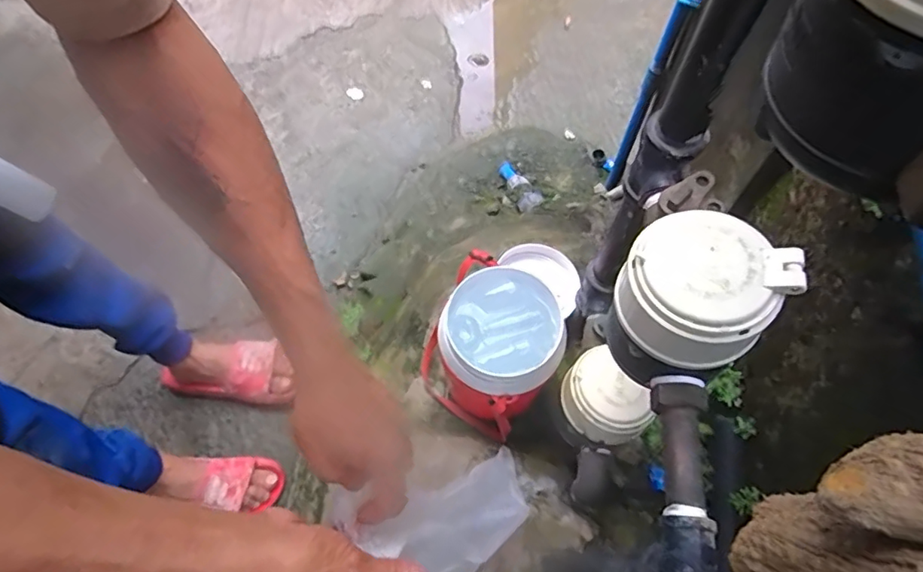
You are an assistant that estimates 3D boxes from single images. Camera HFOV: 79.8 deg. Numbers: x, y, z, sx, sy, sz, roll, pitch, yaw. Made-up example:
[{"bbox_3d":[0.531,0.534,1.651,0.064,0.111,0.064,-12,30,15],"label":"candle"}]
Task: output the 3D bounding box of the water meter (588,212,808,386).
[{"bbox_3d":[0.129,0.012,0.328,0.079,0.095,0.089,39,70,18],"label":"water meter"}]

